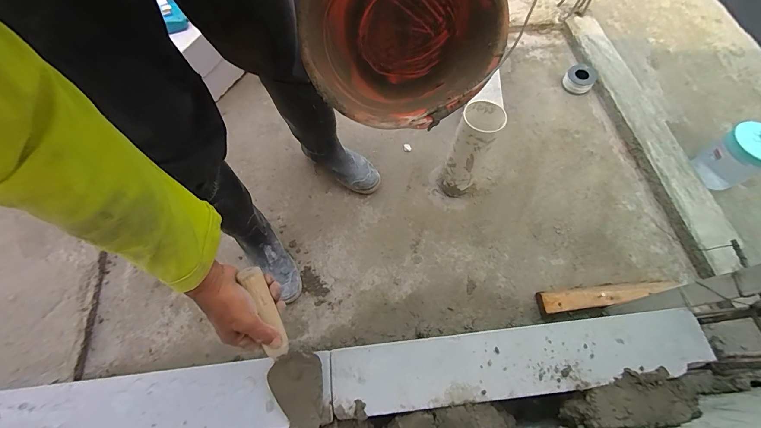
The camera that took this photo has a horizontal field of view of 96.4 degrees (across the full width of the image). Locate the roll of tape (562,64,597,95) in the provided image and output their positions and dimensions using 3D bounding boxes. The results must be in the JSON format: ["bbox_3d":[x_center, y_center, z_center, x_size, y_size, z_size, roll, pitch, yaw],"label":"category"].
[{"bbox_3d":[0.634,-0.432,1.082,0.092,0.045,0.101,0,65,1],"label":"roll of tape"}]

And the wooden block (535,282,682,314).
[{"bbox_3d":[0.529,0.189,0.787,0.321,0.051,0.051,-6,65,-2],"label":"wooden block"}]

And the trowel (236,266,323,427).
[{"bbox_3d":[-0.134,0.194,0.468,0.072,0.260,0.046,-17,23,-8],"label":"trowel"}]

